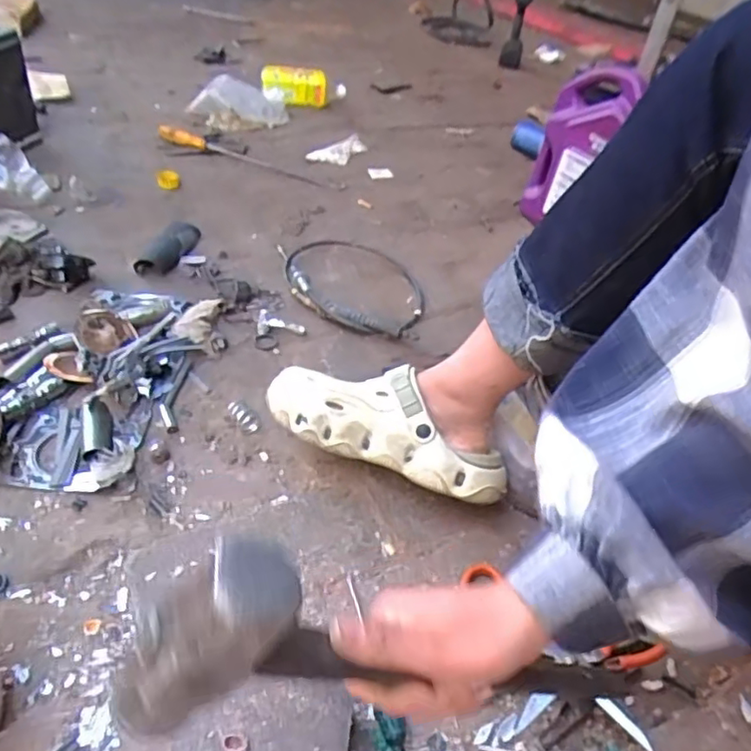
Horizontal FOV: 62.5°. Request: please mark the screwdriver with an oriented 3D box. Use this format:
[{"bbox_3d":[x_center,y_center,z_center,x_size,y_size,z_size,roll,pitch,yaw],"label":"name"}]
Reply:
[{"bbox_3d":[-0.248,-0.400,1.131,0.285,0.025,0.027,17,38,-11],"label":"screwdriver"}]

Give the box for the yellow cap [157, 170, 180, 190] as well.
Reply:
[{"bbox_3d":[-0.340,-0.322,1.015,0.036,0.017,0.047,-6,40,-16],"label":"yellow cap"}]

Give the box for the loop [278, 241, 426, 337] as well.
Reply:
[{"bbox_3d":[-0.025,-0.133,0.908,0.201,0.025,0.230,-8,51,-25],"label":"loop"}]

